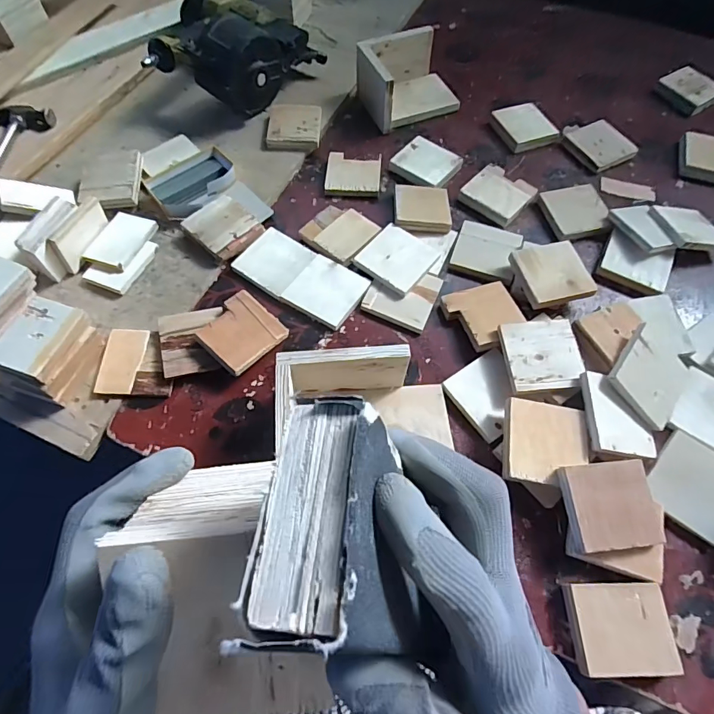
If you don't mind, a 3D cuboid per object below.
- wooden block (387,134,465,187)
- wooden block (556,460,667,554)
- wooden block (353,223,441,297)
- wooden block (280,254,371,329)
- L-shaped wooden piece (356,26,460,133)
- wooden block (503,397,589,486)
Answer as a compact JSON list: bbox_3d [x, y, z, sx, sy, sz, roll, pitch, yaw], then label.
[{"bbox_3d":[0.111,-0.315,0.724,0.094,0.018,0.080,39,68,12],"label":"wooden block"},{"bbox_3d":[0.267,0.155,0.470,0.095,0.014,0.084,-3,71,-10],"label":"wooden block"},{"bbox_3d":[0.056,-0.139,0.630,0.091,0.017,0.090,38,67,12],"label":"wooden block"},{"bbox_3d":[-0.041,-0.091,0.614,0.091,0.006,0.089,32,66,9],"label":"wooden block"},{"bbox_3d":[0.090,-0.487,0.778,0.154,0.083,0.131,-24,70,-14],"label":"L-shaped wooden piece"},{"bbox_3d":[0.211,0.096,0.497,0.091,0.013,0.089,10,70,-5],"label":"wooden block"}]

